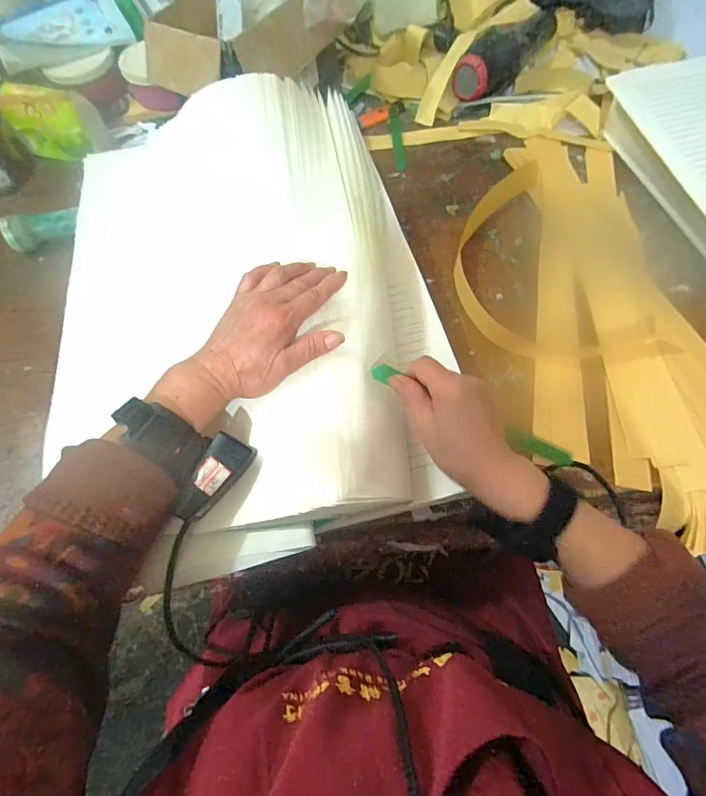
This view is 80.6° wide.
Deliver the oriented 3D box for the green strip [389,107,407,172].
[{"bbox_3d":[0.072,-0.412,0.660,0.019,0.015,0.138,-4,66,-1],"label":"green strip"}]

